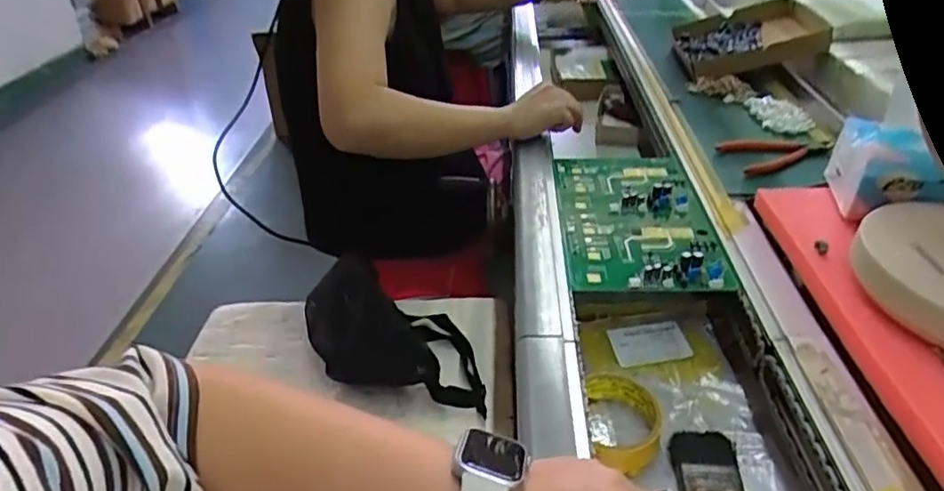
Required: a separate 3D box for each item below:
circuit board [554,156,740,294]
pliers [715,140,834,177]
[{"bbox_3d":[0.180,-0.036,0.722,0.157,0.019,0.271,0,34,3],"label":"circuit board"},{"bbox_3d":[0.392,-0.118,0.800,0.146,0.018,0.077,-10,34,-8],"label":"pliers"}]

